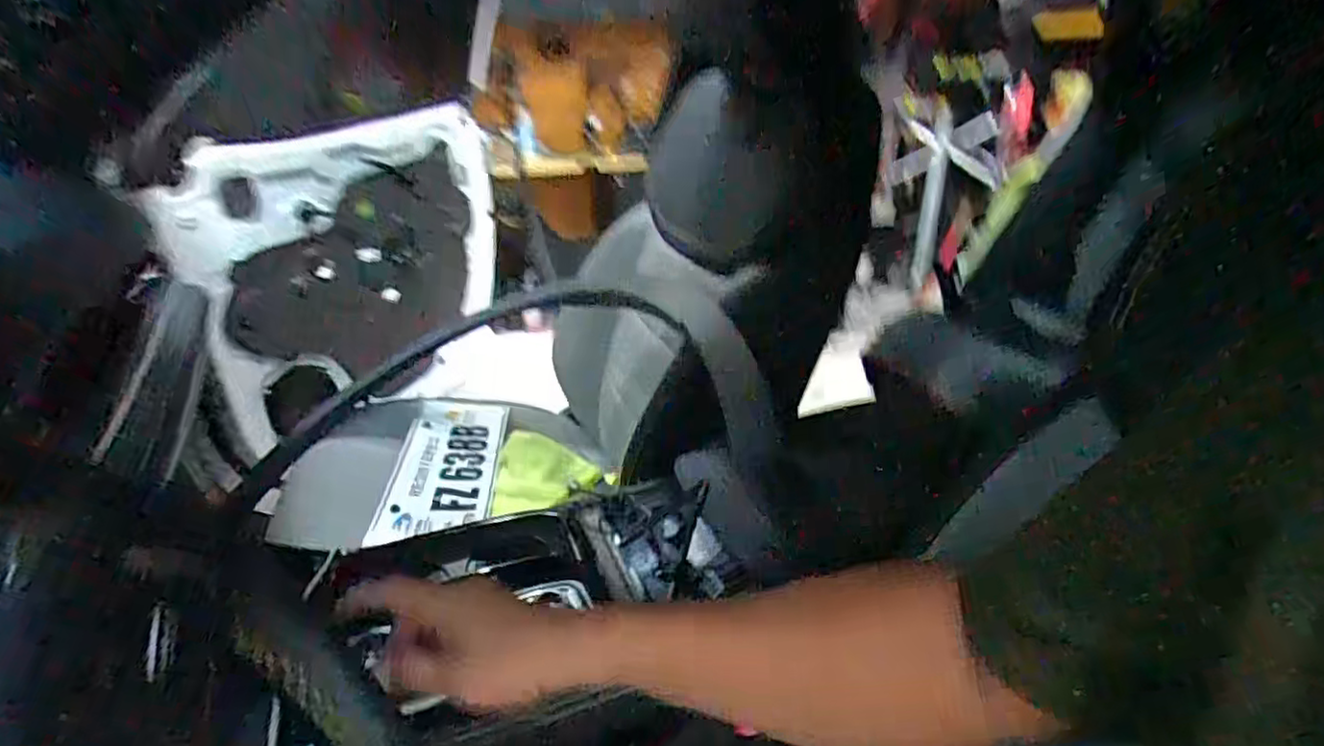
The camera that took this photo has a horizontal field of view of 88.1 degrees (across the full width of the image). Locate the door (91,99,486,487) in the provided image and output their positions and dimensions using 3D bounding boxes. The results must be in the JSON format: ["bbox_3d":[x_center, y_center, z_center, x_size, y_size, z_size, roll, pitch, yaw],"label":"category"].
[{"bbox_3d":[-0.732,-0.269,1.606,0.213,0.569,1.206,4,25,13],"label":"door"}]

